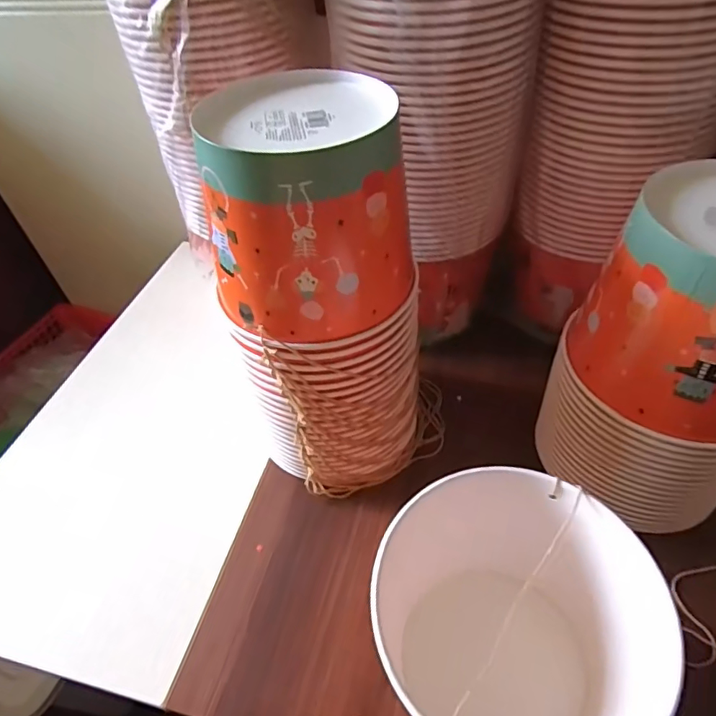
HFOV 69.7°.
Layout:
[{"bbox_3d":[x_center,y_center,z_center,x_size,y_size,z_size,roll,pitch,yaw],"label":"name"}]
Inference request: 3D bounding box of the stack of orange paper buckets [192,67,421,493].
[{"bbox_3d":[-0.031,-0.036,0.424,0.148,0.303,0.141,-7,47,0],"label":"stack of orange paper buckets"}]

